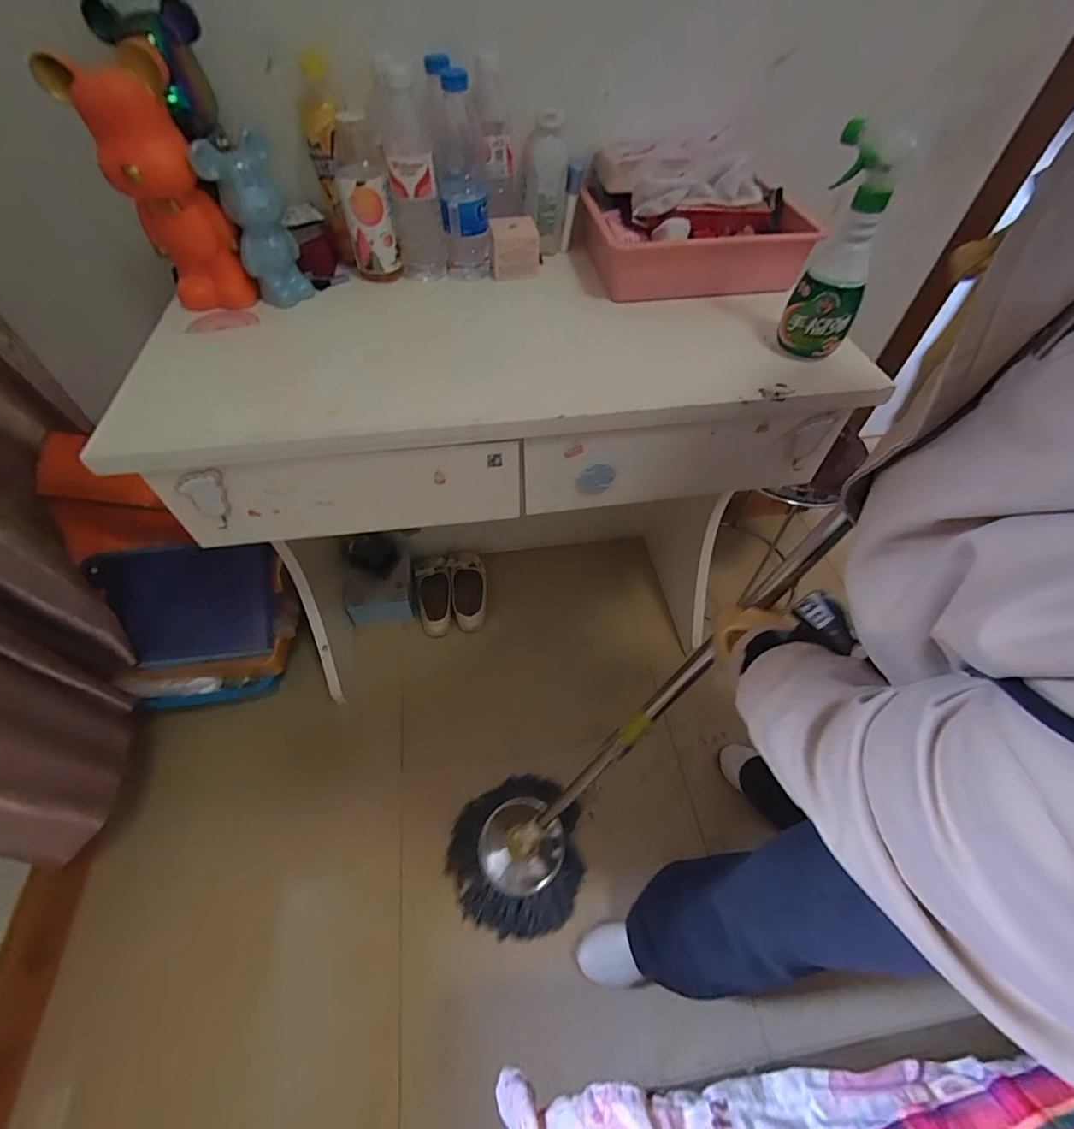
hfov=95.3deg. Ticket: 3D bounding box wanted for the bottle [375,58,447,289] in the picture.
[{"bbox_3d":[-0.174,-0.523,0.673,0.071,0.220,0.078,-12,55,-9],"label":"bottle"}]

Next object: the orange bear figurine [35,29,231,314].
[{"bbox_3d":[-0.452,-0.452,0.600,0.111,0.236,0.084,-30,59,-20],"label":"orange bear figurine"}]

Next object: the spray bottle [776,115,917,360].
[{"bbox_3d":[0.343,-0.348,0.552,0.079,0.207,0.068,15,55,11],"label":"spray bottle"}]

